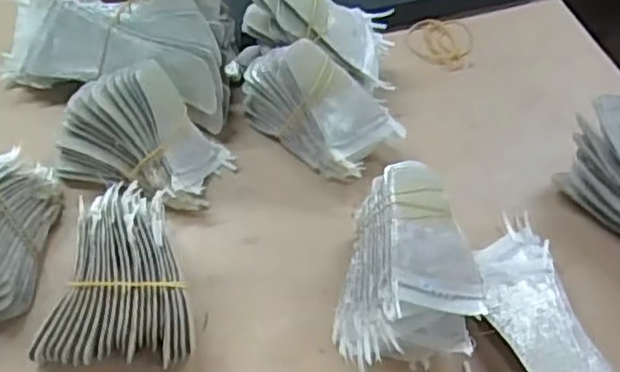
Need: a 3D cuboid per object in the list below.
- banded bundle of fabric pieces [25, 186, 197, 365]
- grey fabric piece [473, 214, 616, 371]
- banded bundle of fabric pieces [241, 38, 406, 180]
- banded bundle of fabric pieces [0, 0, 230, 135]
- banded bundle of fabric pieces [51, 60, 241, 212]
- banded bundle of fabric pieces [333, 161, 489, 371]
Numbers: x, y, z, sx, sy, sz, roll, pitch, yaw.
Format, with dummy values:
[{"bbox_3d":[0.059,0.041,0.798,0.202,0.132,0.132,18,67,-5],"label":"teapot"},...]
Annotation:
[{"bbox_3d":[-0.122,0.060,0.444,0.092,0.060,0.103,-1,55,-6],"label":"banded bundle of fabric pieces"},{"bbox_3d":[0.160,0.100,0.450,0.063,0.033,0.188,-11,56,-13],"label":"grey fabric piece"},{"bbox_3d":[0.007,-0.068,0.534,0.121,0.080,0.063,39,60,20],"label":"banded bundle of fabric pieces"},{"bbox_3d":[-0.153,-0.108,0.559,0.185,0.067,0.087,10,54,2],"label":"banded bundle of fabric pieces"},{"bbox_3d":[-0.121,-0.039,0.504,0.111,0.079,0.083,23,56,11],"label":"banded bundle of fabric pieces"},{"bbox_3d":[0.061,0.054,0.452,0.084,0.079,0.112,-1,55,-6],"label":"banded bundle of fabric pieces"}]

